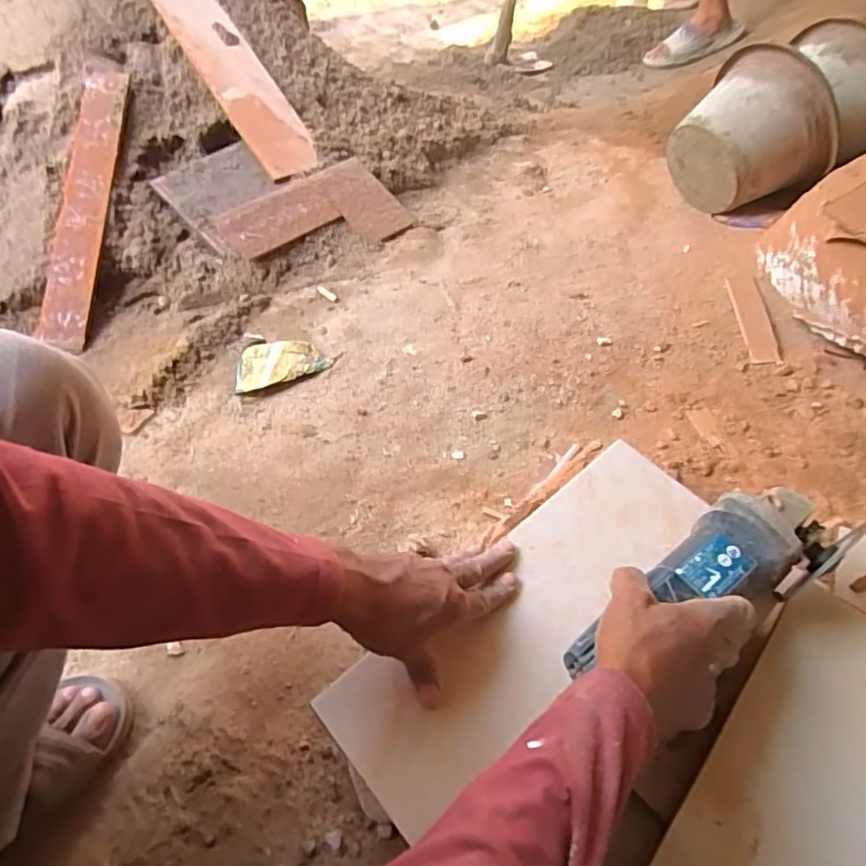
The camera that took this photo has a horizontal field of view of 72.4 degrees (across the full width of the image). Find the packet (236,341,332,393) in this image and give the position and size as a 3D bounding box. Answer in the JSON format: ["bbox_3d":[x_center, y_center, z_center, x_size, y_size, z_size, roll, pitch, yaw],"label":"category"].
[{"bbox_3d":[-0.209,-0.100,0.819,0.123,0.017,0.099,-10,50,-3],"label":"packet"}]

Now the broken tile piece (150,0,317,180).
[{"bbox_3d":[-0.366,-0.654,1.059,0.110,0.022,0.492,-30,78,-19],"label":"broken tile piece"}]

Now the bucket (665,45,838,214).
[{"bbox_3d":[0.532,-0.485,0.998,0.183,0.217,0.220,-31,54,-20],"label":"bucket"}]

